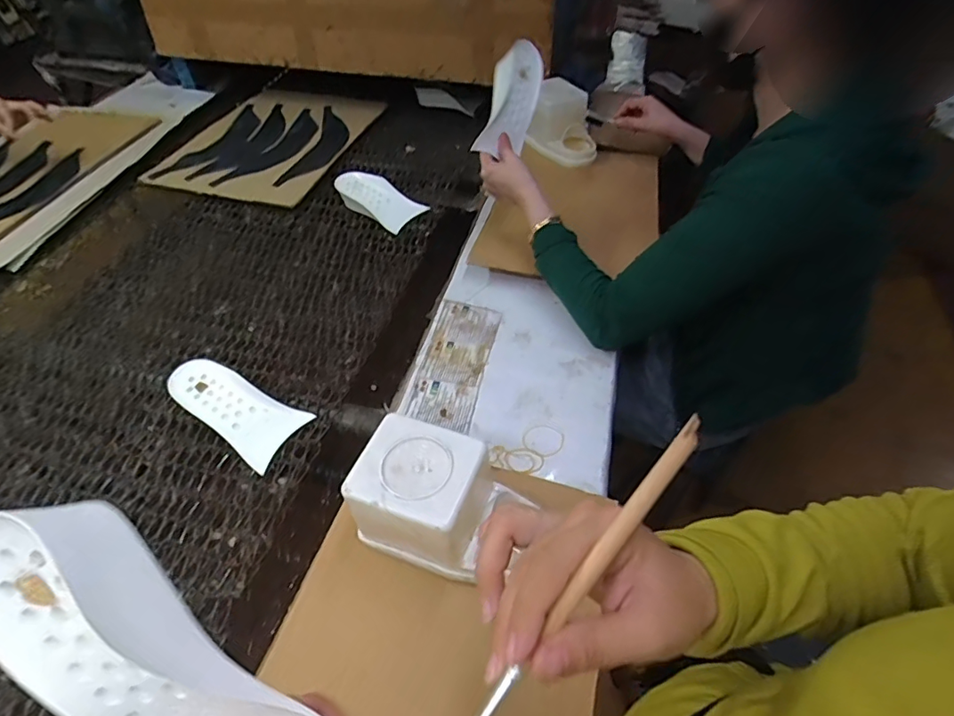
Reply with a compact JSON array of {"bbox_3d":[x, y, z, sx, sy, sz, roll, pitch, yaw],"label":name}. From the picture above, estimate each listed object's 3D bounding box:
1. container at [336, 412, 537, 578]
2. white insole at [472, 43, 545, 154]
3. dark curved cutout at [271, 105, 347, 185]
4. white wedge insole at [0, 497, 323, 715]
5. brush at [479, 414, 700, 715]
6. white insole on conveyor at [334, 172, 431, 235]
[{"bbox_3d":[-0.050,0.139,0.522,0.119,0.117,0.099,15,48,15],"label":"container"},{"bbox_3d":[0.050,-0.370,0.767,0.067,0.154,0.057,24,10,16],"label":"white insole"},{"bbox_3d":[-0.339,-0.461,1.145,0.076,0.010,0.333,8,51,4],"label":"dark curved cutout"},{"bbox_3d":[-0.165,0.137,0.242,0.169,0.048,0.080,45,95,4],"label":"white wedge insole"},{"bbox_3d":[0.043,0.095,0.217,0.009,0.007,0.173,36,83,24],"label":"brush"},{"bbox_3d":[-0.184,-0.306,0.995,0.160,0.053,0.083,33,57,22],"label":"white insole on conveyor"}]

